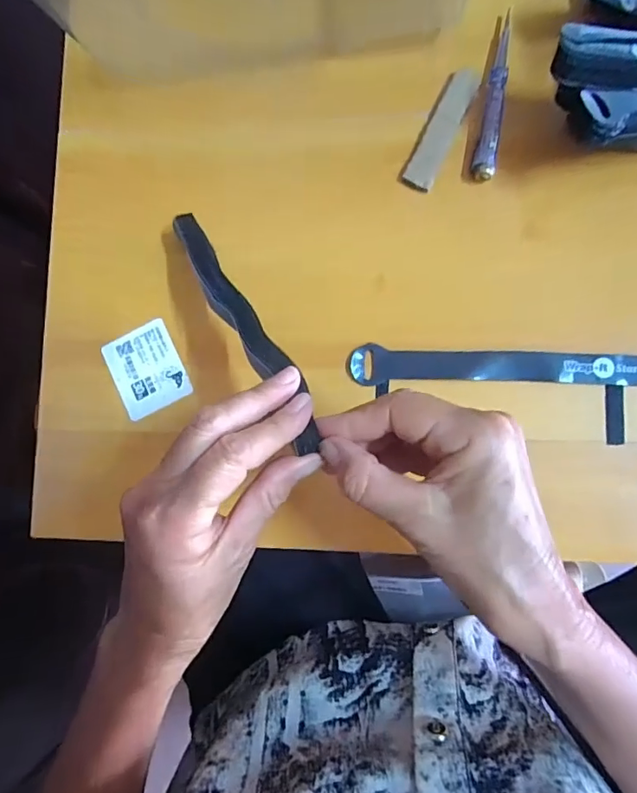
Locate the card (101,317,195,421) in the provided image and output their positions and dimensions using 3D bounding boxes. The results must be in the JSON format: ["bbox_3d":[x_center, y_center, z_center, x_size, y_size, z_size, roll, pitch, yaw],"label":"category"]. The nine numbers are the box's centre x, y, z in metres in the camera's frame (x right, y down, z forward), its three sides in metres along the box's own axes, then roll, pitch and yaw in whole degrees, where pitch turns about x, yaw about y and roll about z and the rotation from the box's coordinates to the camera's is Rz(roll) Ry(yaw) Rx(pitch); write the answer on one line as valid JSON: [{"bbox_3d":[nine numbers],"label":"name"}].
[{"bbox_3d":[-0.122,-0.019,0.350,0.049,0.004,0.060,-26,82,0],"label":"card"}]

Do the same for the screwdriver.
[{"bbox_3d":[0.117,-0.199,0.327,0.013,0.014,0.115,9,88,7],"label":"screwdriver"}]

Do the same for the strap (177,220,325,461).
[{"bbox_3d":[-0.046,-0.048,0.284,0.020,0.013,0.194,-35,59,4],"label":"strap"}]

